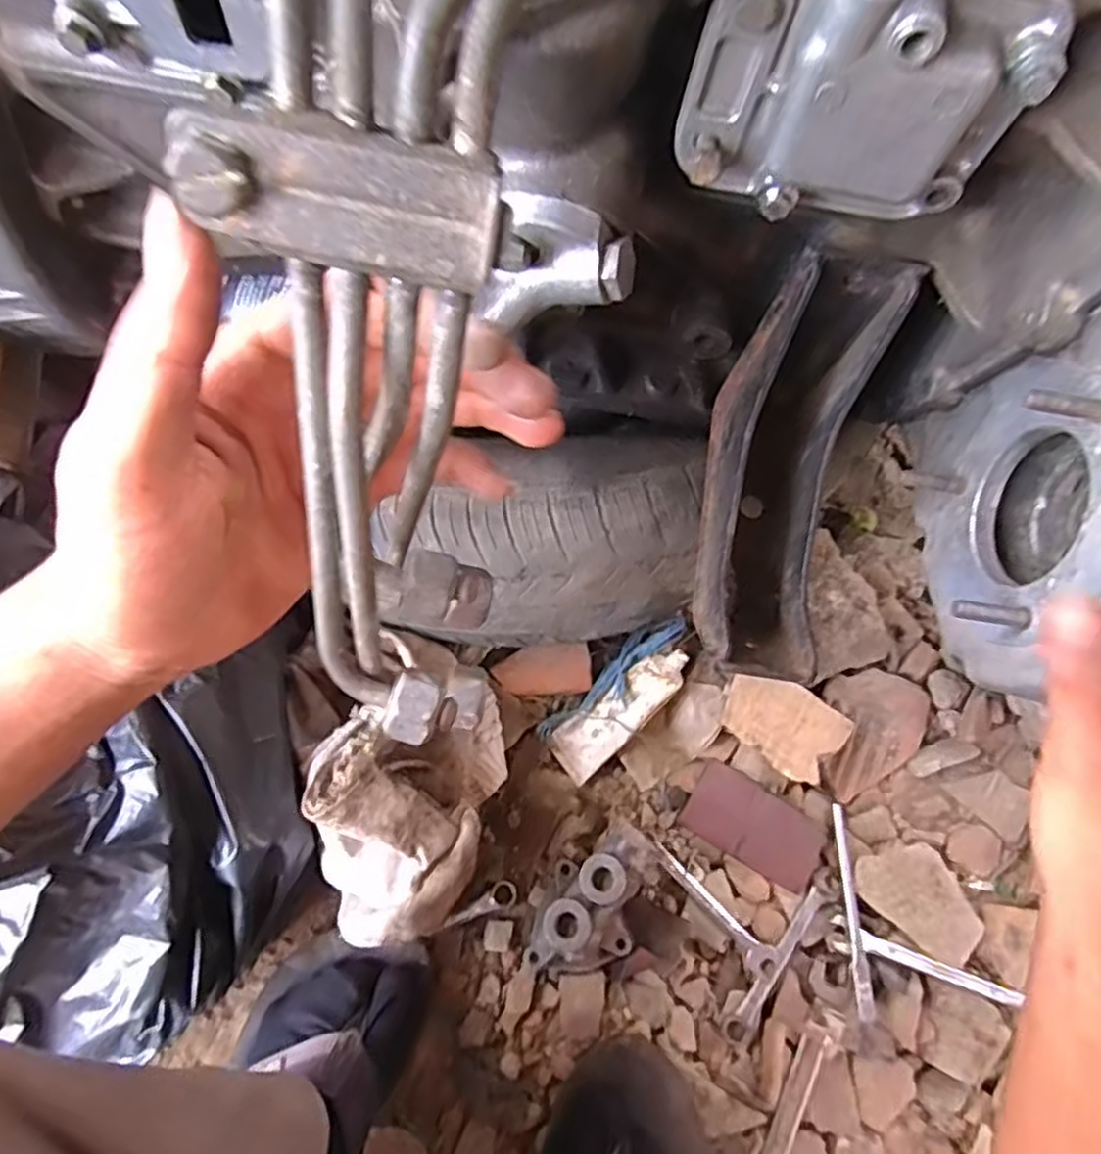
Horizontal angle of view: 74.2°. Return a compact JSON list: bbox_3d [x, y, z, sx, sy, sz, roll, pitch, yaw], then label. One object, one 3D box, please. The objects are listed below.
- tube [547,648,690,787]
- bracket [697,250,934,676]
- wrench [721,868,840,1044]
[{"bbox_3d":[0.055,0.105,0.563,0.127,0.016,0.041,-45,75,12],"label":"tube"},{"bbox_3d":[0.124,-0.046,0.394,0.068,0.155,0.189,11,72,7],"label":"bracket"},{"bbox_3d":[0.166,0.272,0.522,0.016,0.010,0.133,37,77,13],"label":"wrench"}]

